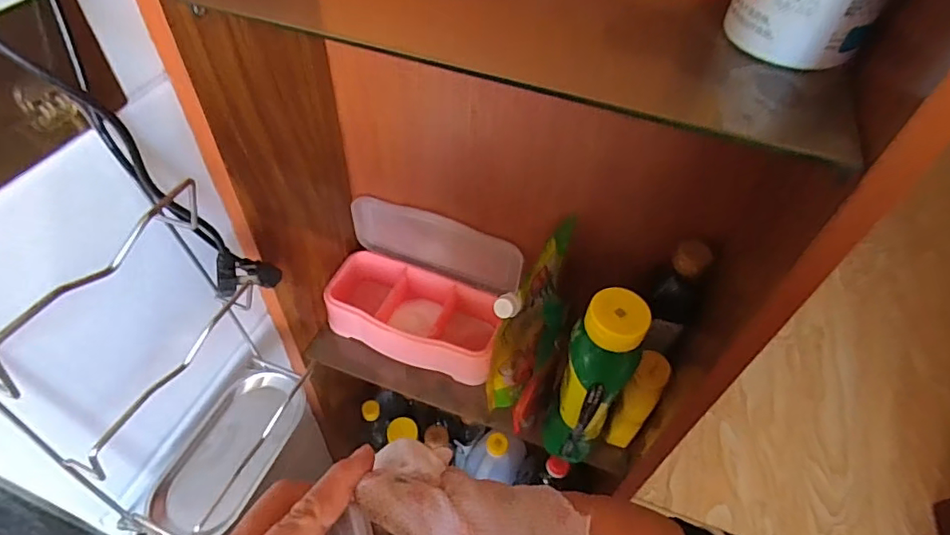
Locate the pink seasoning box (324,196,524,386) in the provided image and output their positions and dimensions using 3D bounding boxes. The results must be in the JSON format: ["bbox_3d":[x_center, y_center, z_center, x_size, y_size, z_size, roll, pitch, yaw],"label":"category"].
[{"bbox_3d":[-0.073,0.030,0.676,0.230,0.148,0.127,20,52,12],"label":"pink seasoning box"}]

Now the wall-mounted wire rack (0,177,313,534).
[{"bbox_3d":[-0.244,0.080,0.413,0.108,0.349,0.180,19,52,11],"label":"wall-mounted wire rack"}]

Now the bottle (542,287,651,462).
[{"bbox_3d":[0.114,0.121,0.541,0.061,0.237,0.069,25,54,15],"label":"bottle"}]

